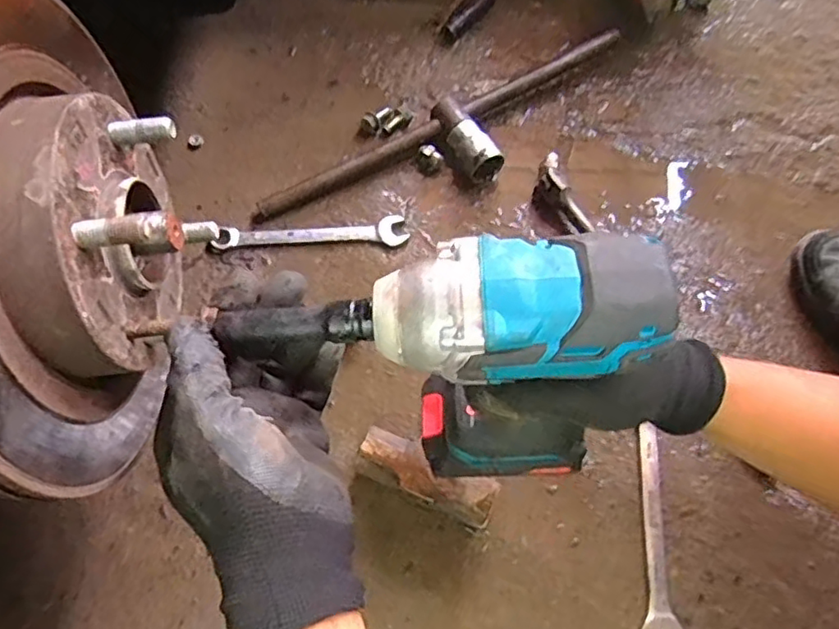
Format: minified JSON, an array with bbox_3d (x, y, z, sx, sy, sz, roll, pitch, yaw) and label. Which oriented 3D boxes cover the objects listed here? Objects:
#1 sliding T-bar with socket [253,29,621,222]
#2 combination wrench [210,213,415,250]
[{"bbox_3d":[0.042,-0.188,0.684,0.442,0.035,0.100,-30,73,-11],"label":"sliding T-bar with socket"},{"bbox_3d":[-0.113,-0.086,0.662,0.196,0.010,0.031,-3,69,-2],"label":"combination wrench"}]

